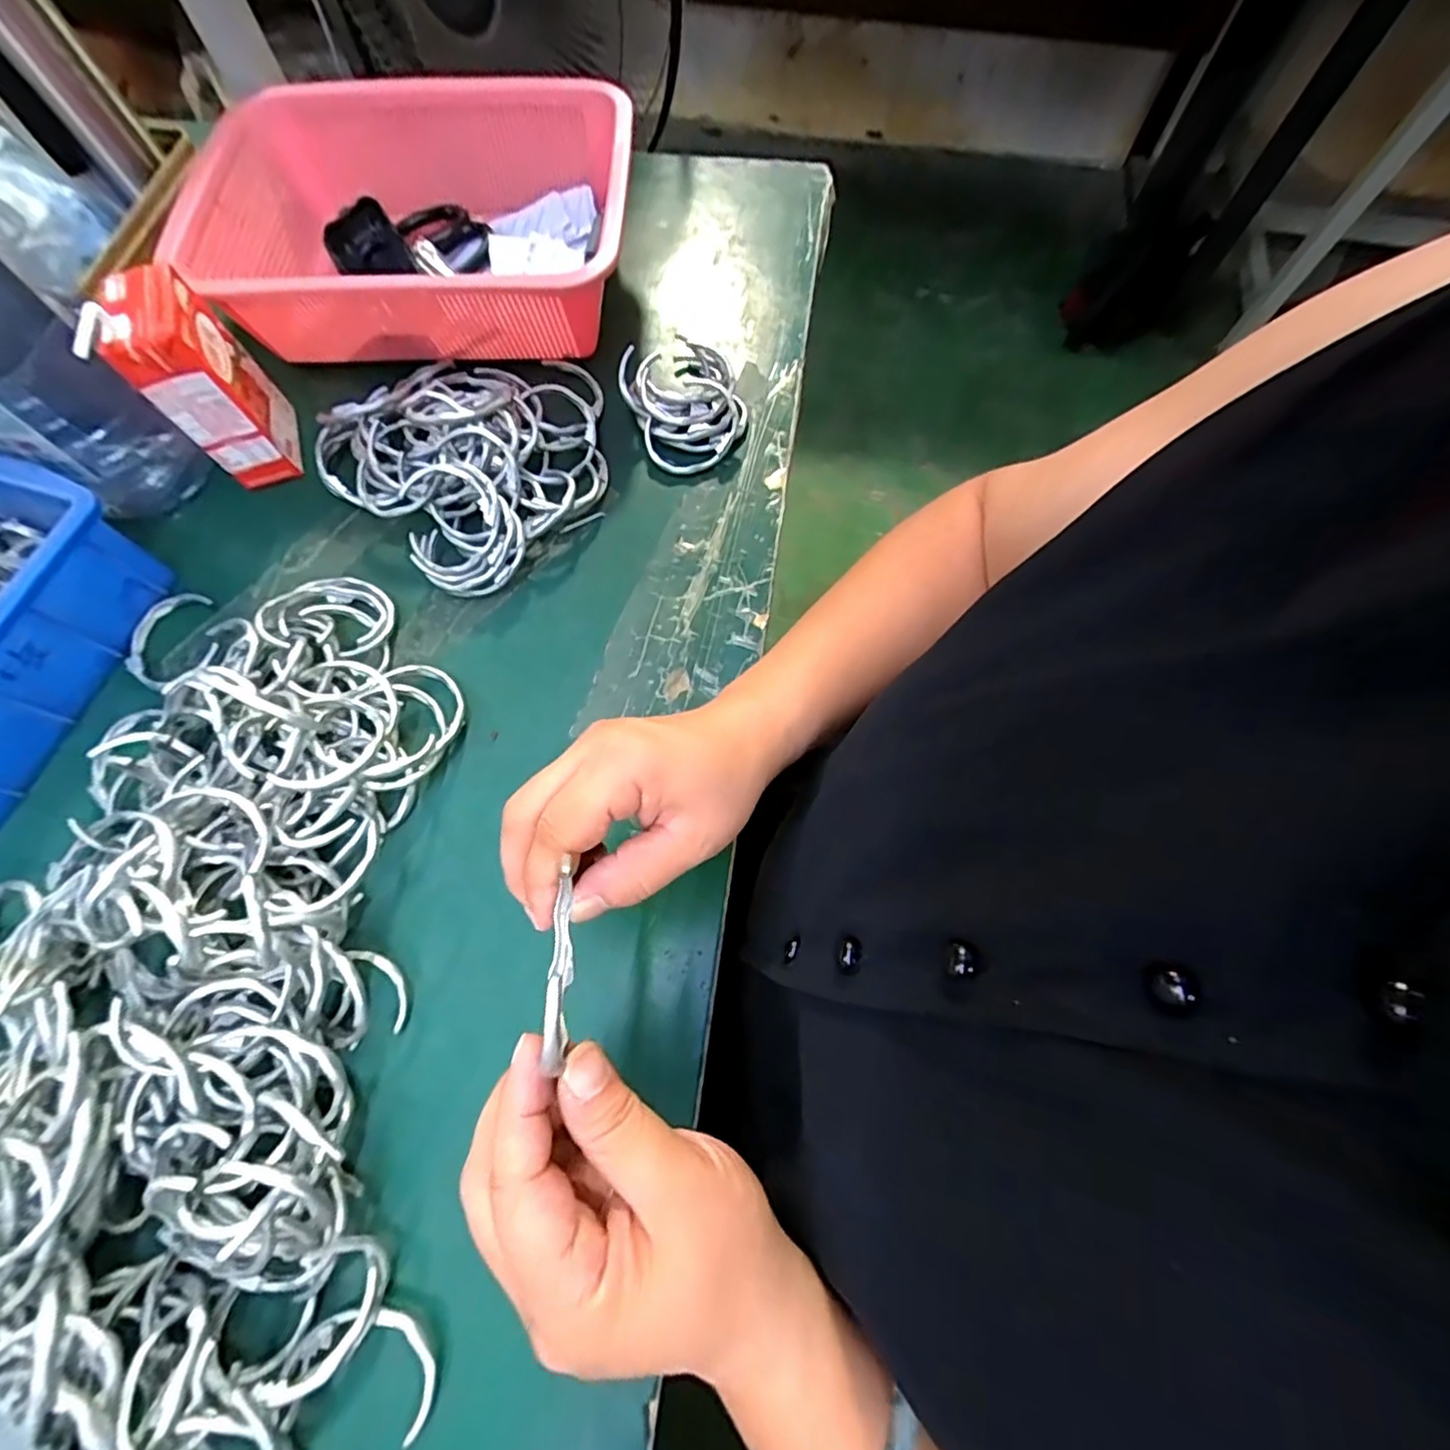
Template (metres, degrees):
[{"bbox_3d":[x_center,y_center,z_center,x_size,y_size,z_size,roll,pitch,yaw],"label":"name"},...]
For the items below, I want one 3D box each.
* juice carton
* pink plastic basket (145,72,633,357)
[{"bbox_3d":[-0.329,-0.215,0.397,0.043,0.112,0.072,-16,69,-5],"label":"juice carton"},{"bbox_3d":[-0.218,-0.365,0.459,0.302,0.080,0.216,2,69,2],"label":"pink plastic basket"}]

